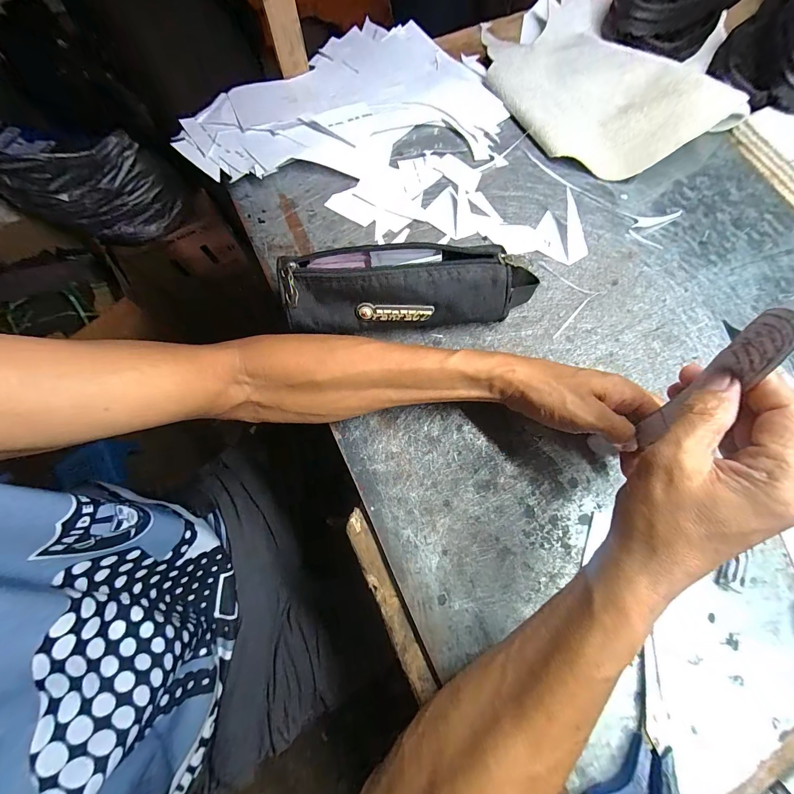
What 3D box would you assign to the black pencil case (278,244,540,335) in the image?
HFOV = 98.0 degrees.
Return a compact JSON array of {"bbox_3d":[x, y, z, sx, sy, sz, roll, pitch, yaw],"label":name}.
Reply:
[{"bbox_3d":[0.015,-0.103,0.339,0.251,0.079,0.062,-4,73,-3],"label":"black pencil case"}]

